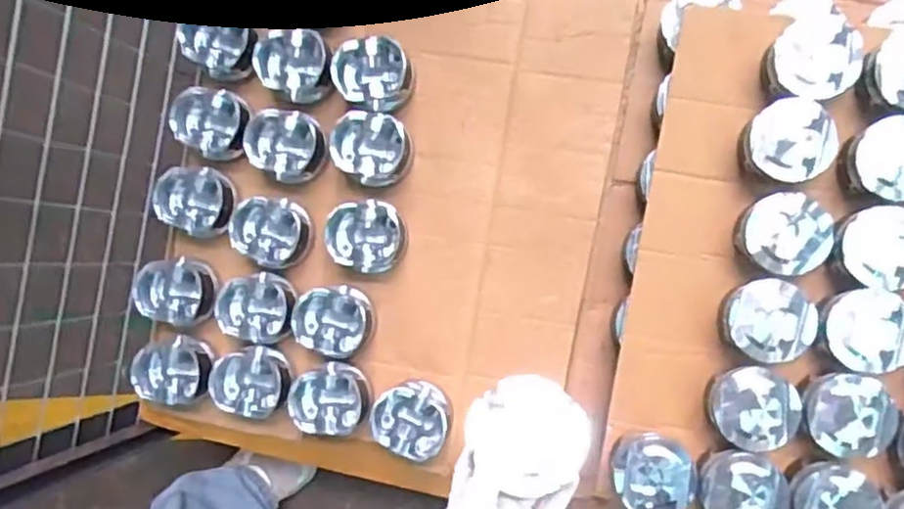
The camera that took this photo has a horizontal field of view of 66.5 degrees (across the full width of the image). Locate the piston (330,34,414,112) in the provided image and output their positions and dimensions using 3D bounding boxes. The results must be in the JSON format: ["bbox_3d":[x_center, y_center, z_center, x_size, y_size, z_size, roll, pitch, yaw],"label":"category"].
[{"bbox_3d":[-0.087,-0.205,0.788,0.081,0.061,0.077,0,90,9],"label":"piston"}]

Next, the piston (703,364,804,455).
[{"bbox_3d":[0.317,0.161,0.728,0.085,0.050,0.078,0,90,9],"label":"piston"}]

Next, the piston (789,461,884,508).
[{"bbox_3d":[0.399,0.260,0.727,0.081,0.063,0.082,0,90,9],"label":"piston"}]

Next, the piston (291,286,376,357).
[{"bbox_3d":[-0.135,0.075,0.790,0.084,0.044,0.079,10,91,9],"label":"piston"}]

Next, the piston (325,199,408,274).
[{"bbox_3d":[-0.097,-0.020,0.791,0.083,0.046,0.081,0,90,9],"label":"piston"}]

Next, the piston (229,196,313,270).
[{"bbox_3d":[-0.210,-0.027,0.809,0.083,0.051,0.076,0,90,9],"label":"piston"}]

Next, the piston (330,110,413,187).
[{"bbox_3d":[-0.089,-0.123,0.790,0.082,0.055,0.077,0,90,9],"label":"piston"}]

